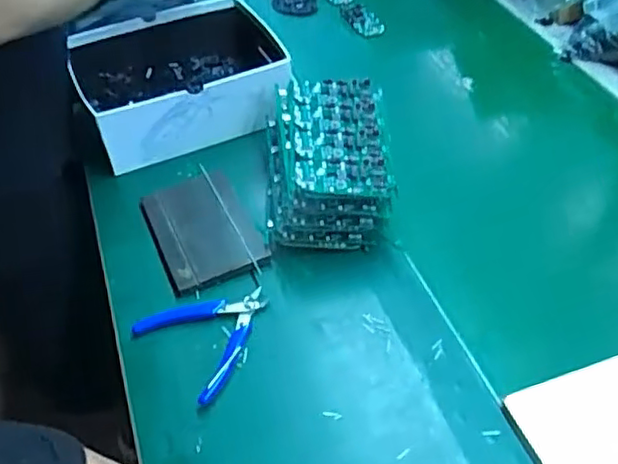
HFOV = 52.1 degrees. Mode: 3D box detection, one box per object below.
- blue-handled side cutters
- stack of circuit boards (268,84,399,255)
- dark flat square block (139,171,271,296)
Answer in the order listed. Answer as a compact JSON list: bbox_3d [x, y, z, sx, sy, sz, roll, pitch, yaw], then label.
[{"bbox_3d":[-0.090,0.088,0.594,0.112,0.016,0.112,35,57,29],"label":"blue-handled side cutters"},{"bbox_3d":[0.019,-0.079,0.691,0.125,0.080,0.187,-1,47,0],"label":"stack of circuit boards"},{"bbox_3d":[-0.114,-0.004,0.679,0.103,0.012,0.144,-18,49,-15],"label":"dark flat square block"}]

